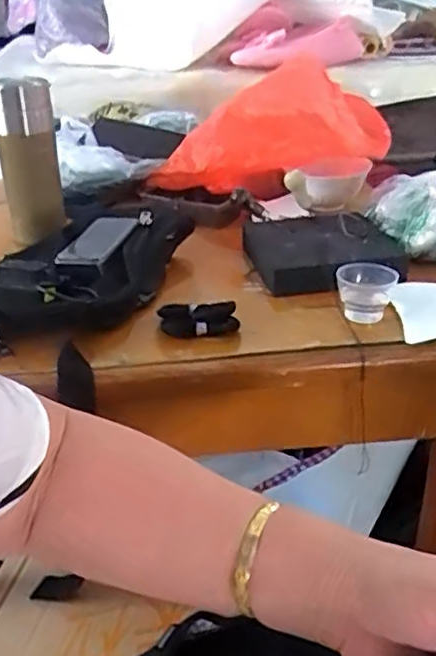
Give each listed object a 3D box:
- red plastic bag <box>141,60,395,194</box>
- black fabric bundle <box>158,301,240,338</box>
[{"bbox_3d":[0.054,-0.258,0.873,0.316,0.125,0.091,-9,25,26],"label":"red plastic bag"},{"bbox_3d":[-0.021,-0.008,0.620,0.078,0.024,0.032,5,30,11],"label":"black fabric bundle"}]

